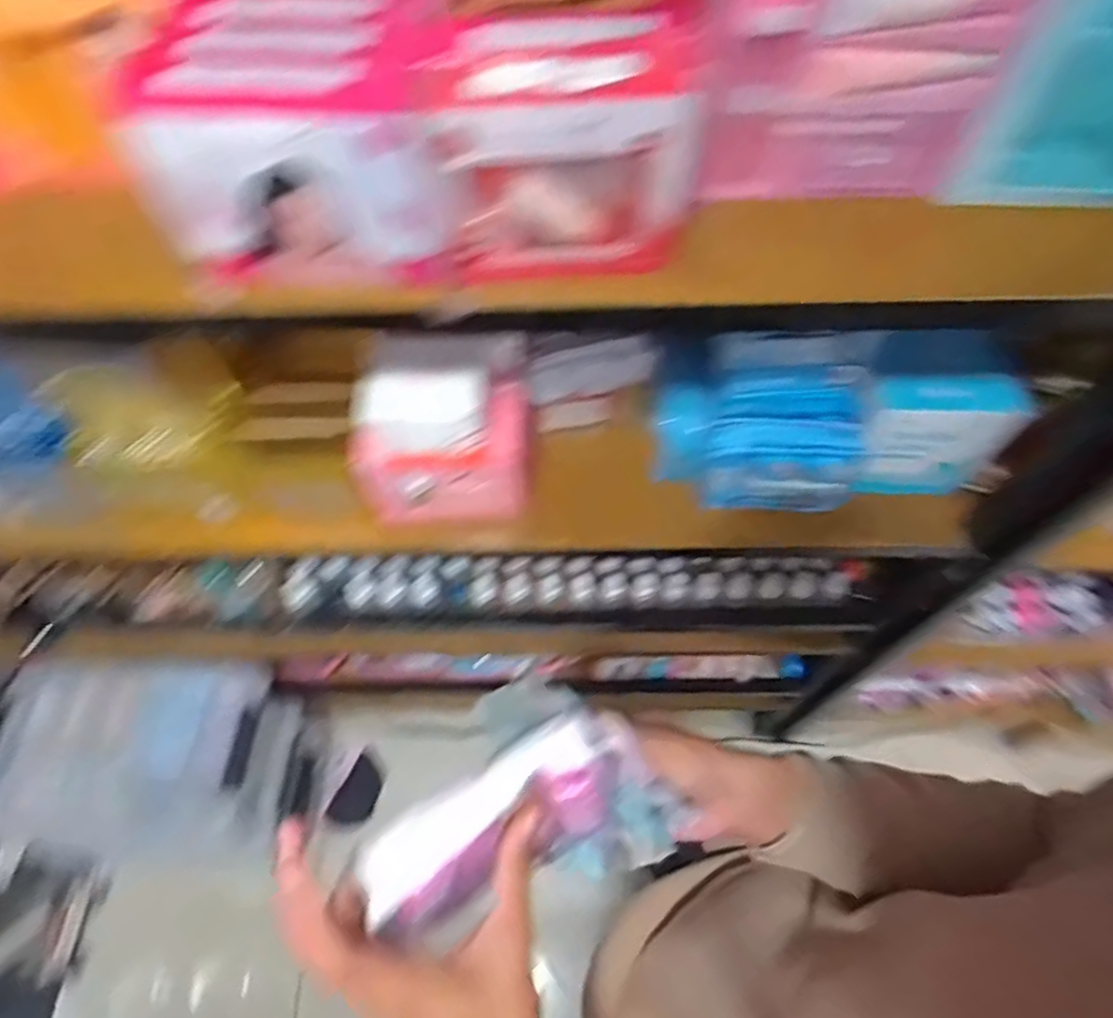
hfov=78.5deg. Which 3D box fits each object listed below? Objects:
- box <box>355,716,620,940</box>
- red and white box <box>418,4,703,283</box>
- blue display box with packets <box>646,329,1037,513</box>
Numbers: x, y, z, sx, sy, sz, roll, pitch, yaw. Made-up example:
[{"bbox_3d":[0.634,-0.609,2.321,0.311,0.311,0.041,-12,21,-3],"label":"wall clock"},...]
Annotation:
[{"bbox_3d":[-0.028,0.152,0.331,0.126,0.031,0.051,-27,63,-14],"label":"box"},{"bbox_3d":[0.007,-0.197,0.374,0.132,0.118,0.071,-1,60,0],"label":"red and white box"},{"bbox_3d":[0.256,-0.087,0.659,0.311,0.150,0.102,-3,60,-1],"label":"blue display box with packets"}]

